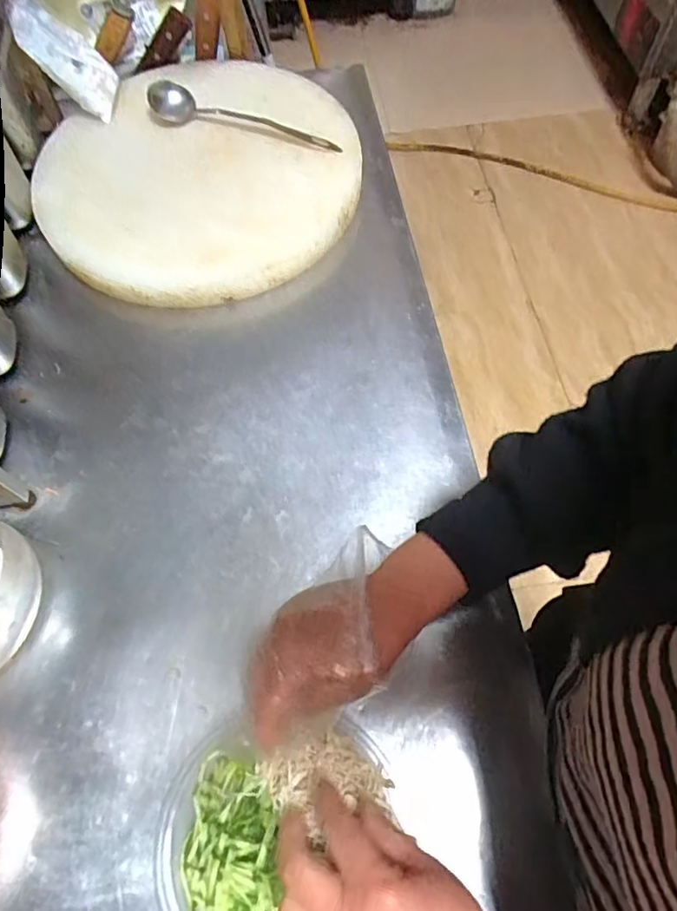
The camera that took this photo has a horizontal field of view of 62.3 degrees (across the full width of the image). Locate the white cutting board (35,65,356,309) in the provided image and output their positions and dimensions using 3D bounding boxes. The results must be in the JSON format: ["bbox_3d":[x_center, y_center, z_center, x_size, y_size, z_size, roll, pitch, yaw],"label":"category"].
[{"bbox_3d":[-0.170,-0.360,0.714,0.412,0.034,0.385,-32,67,-12],"label":"white cutting board"}]

